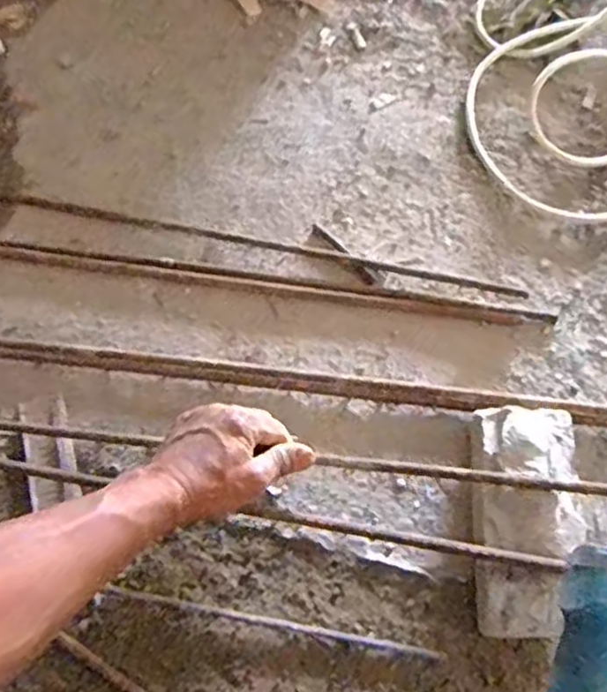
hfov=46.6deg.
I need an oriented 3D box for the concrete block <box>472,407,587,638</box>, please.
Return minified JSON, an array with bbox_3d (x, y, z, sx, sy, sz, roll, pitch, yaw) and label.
[{"bbox_3d":[0.178,0.143,0.578,0.074,0.071,0.178,6,65,4],"label":"concrete block"}]

